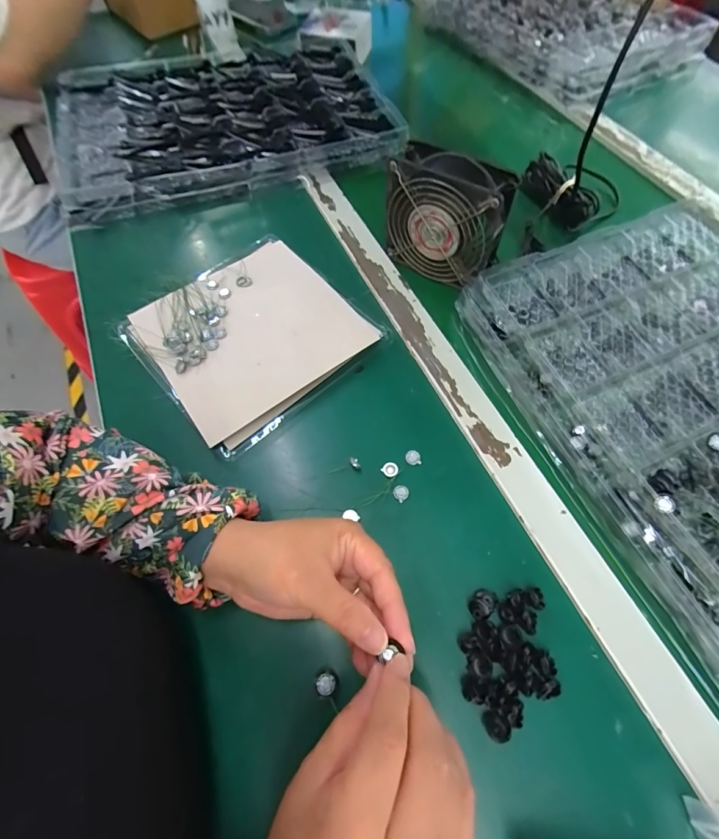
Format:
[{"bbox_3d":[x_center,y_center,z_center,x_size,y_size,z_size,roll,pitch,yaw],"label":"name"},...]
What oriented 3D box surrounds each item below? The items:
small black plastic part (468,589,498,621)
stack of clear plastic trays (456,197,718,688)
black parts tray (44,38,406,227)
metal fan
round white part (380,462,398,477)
[{"bbox_3d":[0.092,0.137,0.282,0.024,0.010,0.016,-39,70,-17],"label":"small black plastic part"},{"bbox_3d":[0.328,-0.003,0.328,0.311,0.043,0.439,-19,66,-9],"label":"stack of clear plastic trays"},{"bbox_3d":[-0.195,-0.446,0.547,0.447,0.036,0.329,-16,63,-7],"label":"black parts tray"},{"bbox_3d":[0.090,-0.211,0.403,0.124,0.106,0.052,37,70,16],"label":"metal fan"},{"bbox_3d":[0.027,0.043,0.333,0.013,0.004,0.013,0,64,0],"label":"round white part"}]

